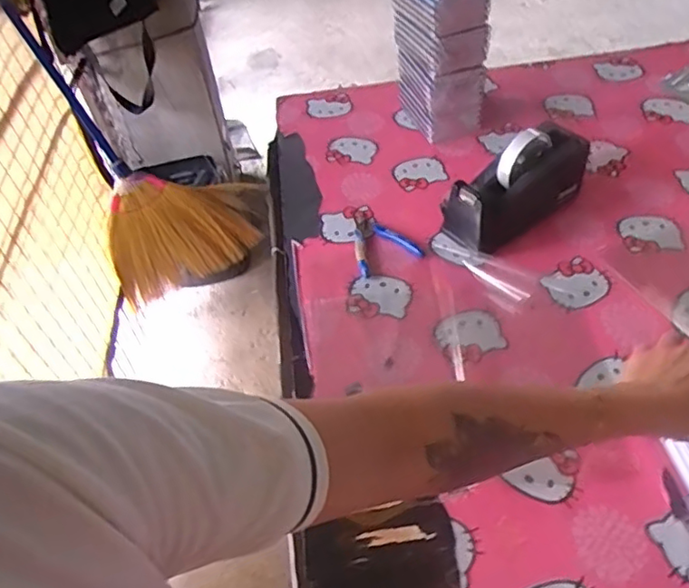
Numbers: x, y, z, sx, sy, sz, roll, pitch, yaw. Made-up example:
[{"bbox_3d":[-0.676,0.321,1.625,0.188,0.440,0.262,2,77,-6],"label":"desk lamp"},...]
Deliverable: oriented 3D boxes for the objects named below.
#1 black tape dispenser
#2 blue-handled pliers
[{"bbox_3d":[0.223,-0.146,0.830,0.215,0.119,0.085,-31,52,-21],"label":"black tape dispenser"},{"bbox_3d":[0.043,-0.074,0.852,0.092,0.013,0.117,-21,49,-13],"label":"blue-handled pliers"}]

